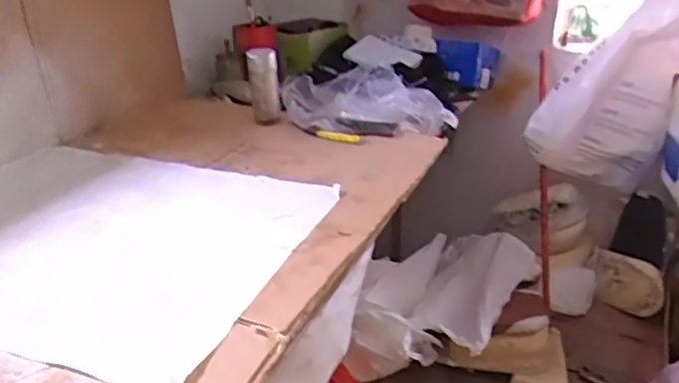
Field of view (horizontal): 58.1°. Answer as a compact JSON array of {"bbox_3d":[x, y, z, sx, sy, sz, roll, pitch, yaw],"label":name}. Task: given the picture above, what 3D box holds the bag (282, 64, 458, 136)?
[{"bbox_3d":[0.084,-0.262,1.725,0.480,0.117,0.381,4,23,10],"label":"bag"}]

